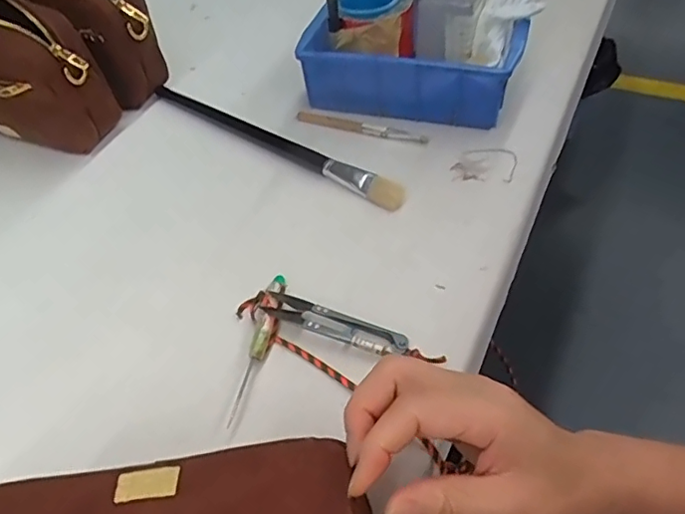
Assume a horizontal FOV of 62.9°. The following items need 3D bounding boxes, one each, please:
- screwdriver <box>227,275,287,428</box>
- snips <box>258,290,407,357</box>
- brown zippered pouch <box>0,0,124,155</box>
[{"bbox_3d":[-0.055,0.057,0.372,0.016,0.014,0.110,5,51,10],"label":"screwdriver"},{"bbox_3d":[-0.006,0.046,0.375,0.099,0.012,0.023,18,54,19],"label":"snips"},{"bbox_3d":[-0.309,-0.171,0.509,0.186,0.129,0.076,15,53,17],"label":"brown zippered pouch"}]

